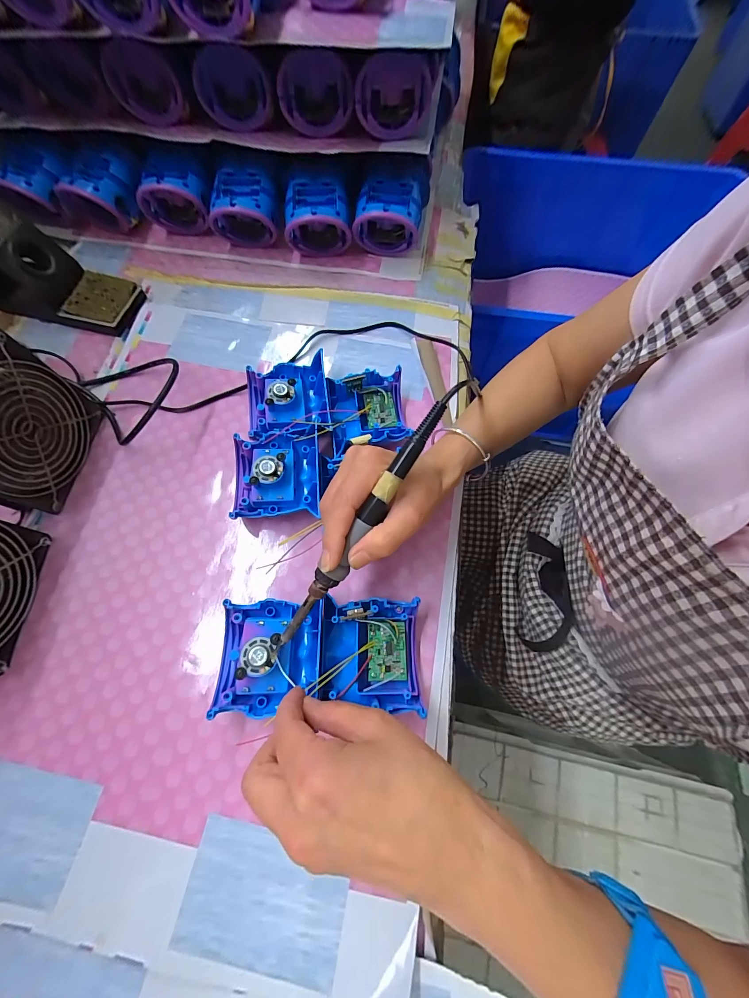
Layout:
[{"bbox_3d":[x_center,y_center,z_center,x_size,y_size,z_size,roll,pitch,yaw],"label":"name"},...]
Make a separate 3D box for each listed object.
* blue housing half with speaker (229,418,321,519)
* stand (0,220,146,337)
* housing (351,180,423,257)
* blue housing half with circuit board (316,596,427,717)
[{"bbox_3d":[-0.093,-0.023,0.331,0.083,0.043,0.085,-5,69,-2],"label":"blue housing half with speaker"},{"bbox_3d":[-0.370,-0.254,0.397,0.161,0.078,0.069,12,69,4],"label":"stand"},{"bbox_3d":[0.019,-0.356,0.442,0.082,0.068,0.083,5,69,2],"label":"housing"},{"bbox_3d":[-0.003,0.123,0.279,0.077,0.037,0.081,1,69,0],"label":"blue housing half with circuit board"}]

